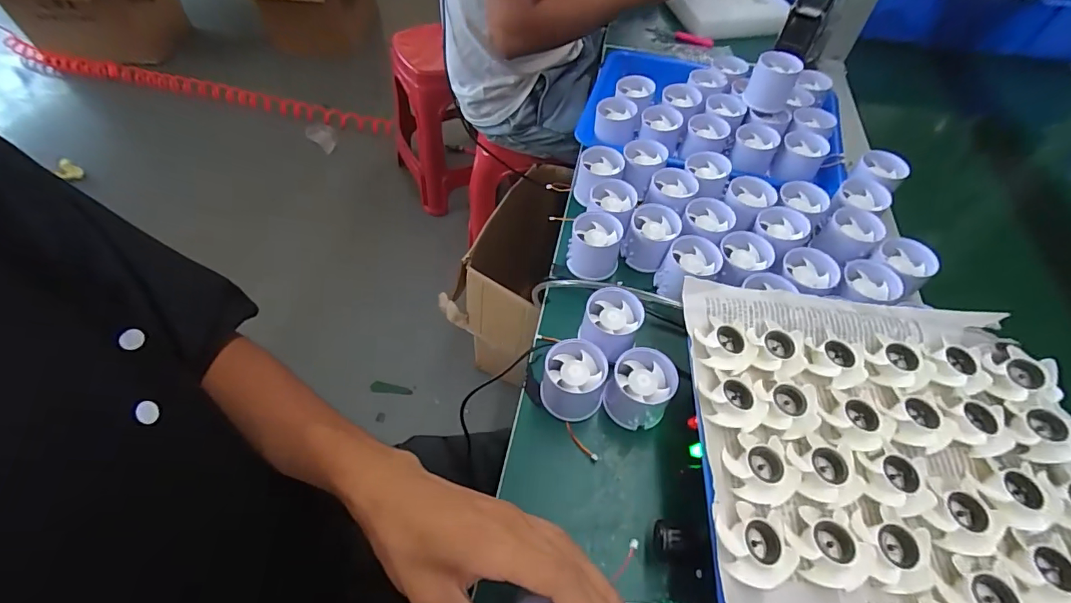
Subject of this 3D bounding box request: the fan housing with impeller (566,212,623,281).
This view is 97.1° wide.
[{"bbox_3d":[0.063,-0.058,0.510,0.053,0.056,0.048,10,54,5],"label":"fan housing with impeller"}]

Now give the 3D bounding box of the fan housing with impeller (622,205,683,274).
[{"bbox_3d":[0.126,-0.069,0.514,0.049,0.049,0.052,1,54,-2],"label":"fan housing with impeller"}]

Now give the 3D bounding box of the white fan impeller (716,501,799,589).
[{"bbox_3d":[0.126,0.140,0.272,0.038,0.015,0.042,-9,55,-9],"label":"white fan impeller"}]

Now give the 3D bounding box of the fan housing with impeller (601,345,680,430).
[{"bbox_3d":[0.089,0.076,0.408,0.052,0.052,0.052,1,54,-2],"label":"fan housing with impeller"}]

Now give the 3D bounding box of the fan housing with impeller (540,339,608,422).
[{"bbox_3d":[0.033,0.070,0.416,0.053,0.053,0.054,1,54,-2],"label":"fan housing with impeller"}]

